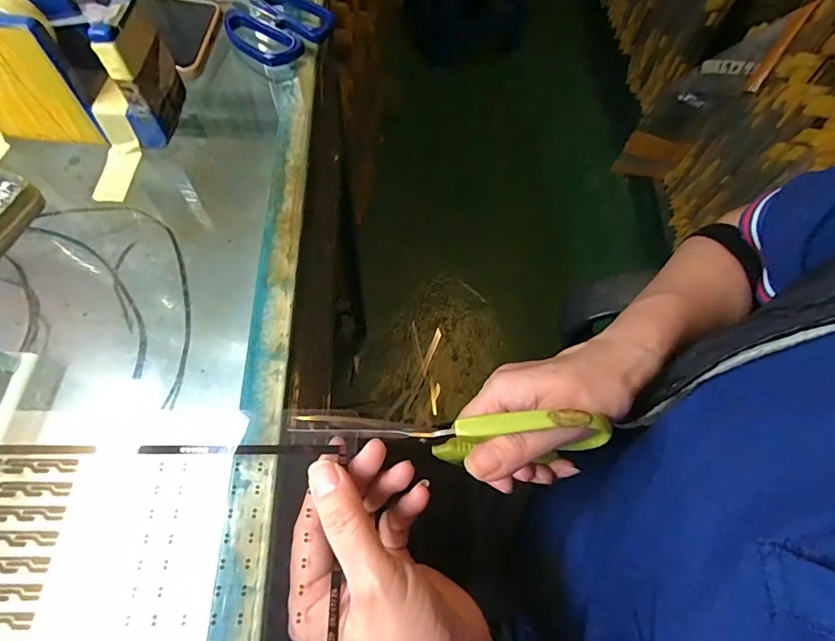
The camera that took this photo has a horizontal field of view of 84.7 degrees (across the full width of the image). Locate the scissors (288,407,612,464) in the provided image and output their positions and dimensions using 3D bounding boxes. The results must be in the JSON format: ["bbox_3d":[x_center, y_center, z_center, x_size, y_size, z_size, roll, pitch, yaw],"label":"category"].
[{"bbox_3d":[0.018,0.061,0.241,0.160,0.046,0.016,1,64,2],"label":"scissors"}]

